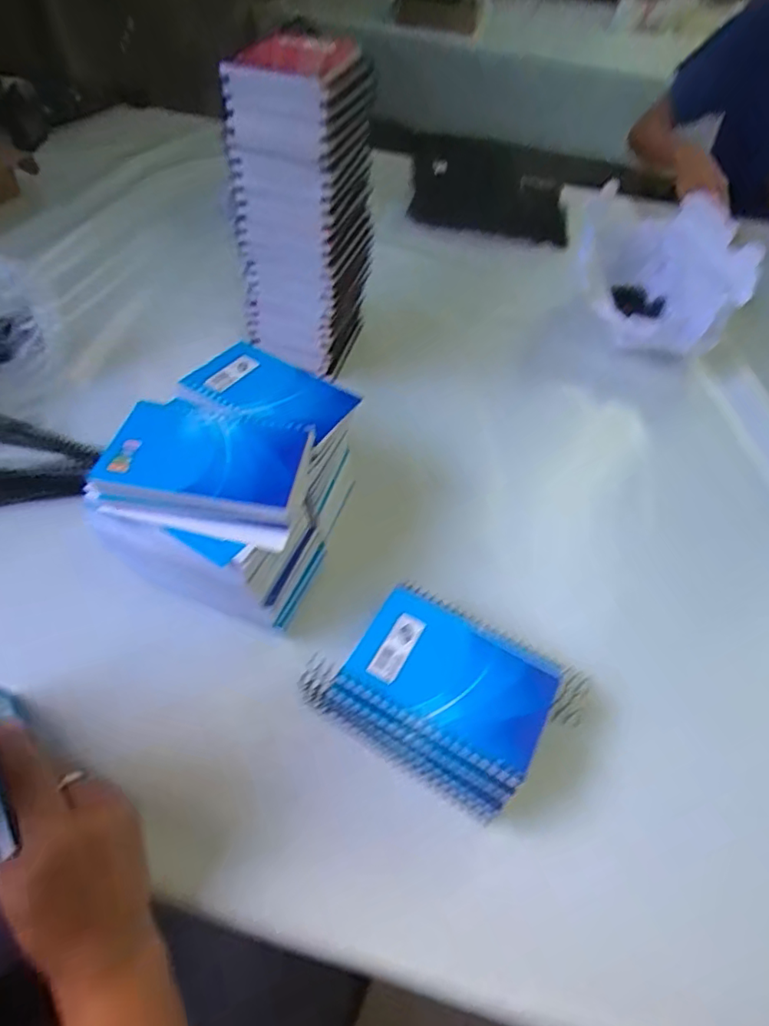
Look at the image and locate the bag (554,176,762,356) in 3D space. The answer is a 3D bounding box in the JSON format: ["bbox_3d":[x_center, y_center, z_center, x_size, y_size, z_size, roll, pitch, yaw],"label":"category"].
[{"bbox_3d":[0.354,-0.321,0.740,0.195,0.130,0.252,14,51,6],"label":"bag"}]

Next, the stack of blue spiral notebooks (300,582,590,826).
[{"bbox_3d":[0.043,0.125,0.389,0.160,0.052,0.114,30,55,18],"label":"stack of blue spiral notebooks"}]

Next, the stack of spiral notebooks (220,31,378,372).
[{"bbox_3d":[-0.076,-0.284,0.569,0.102,0.279,0.140,17,52,8],"label":"stack of spiral notebooks"}]

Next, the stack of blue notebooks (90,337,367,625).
[{"bbox_3d":[-0.112,-0.033,0.452,0.143,0.125,0.206,15,52,7],"label":"stack of blue notebooks"}]

